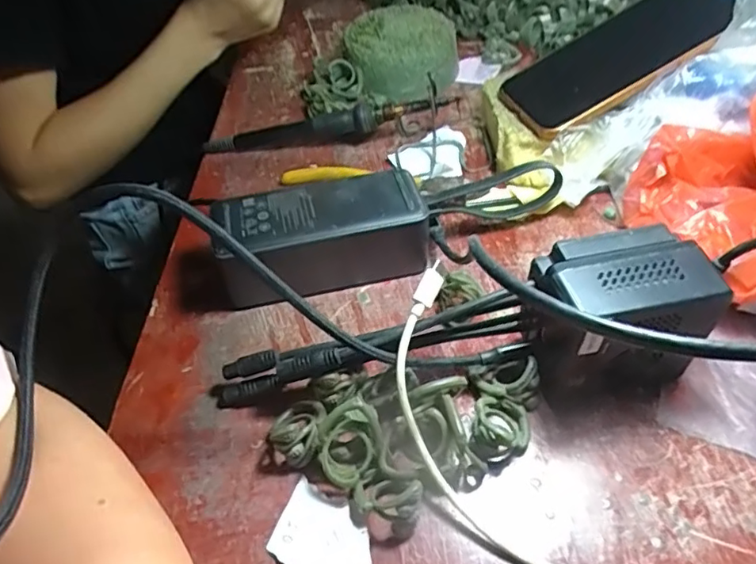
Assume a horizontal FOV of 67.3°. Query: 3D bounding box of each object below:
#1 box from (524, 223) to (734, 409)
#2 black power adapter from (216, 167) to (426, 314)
[{"bbox_3d":[0.121,0.019,0.294,0.079,0.080,0.051,-12,47,-8],"label":"box"},{"bbox_3d":[-0.037,-0.026,0.371,0.134,0.052,0.060,-13,47,-8],"label":"black power adapter"}]

